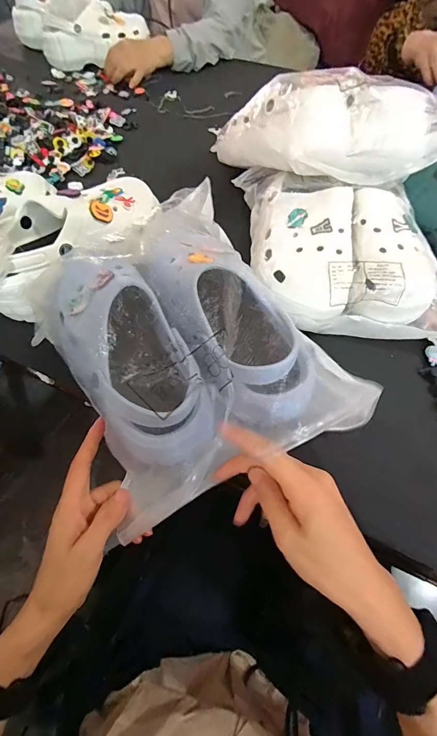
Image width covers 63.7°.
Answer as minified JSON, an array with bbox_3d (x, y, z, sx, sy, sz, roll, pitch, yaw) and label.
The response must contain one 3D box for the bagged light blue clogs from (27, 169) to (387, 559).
[{"bbox_3d":[-0.020,-0.025,0.344,0.245,0.103,0.256,-21,61,-15],"label":"bagged light blue clogs"}]

